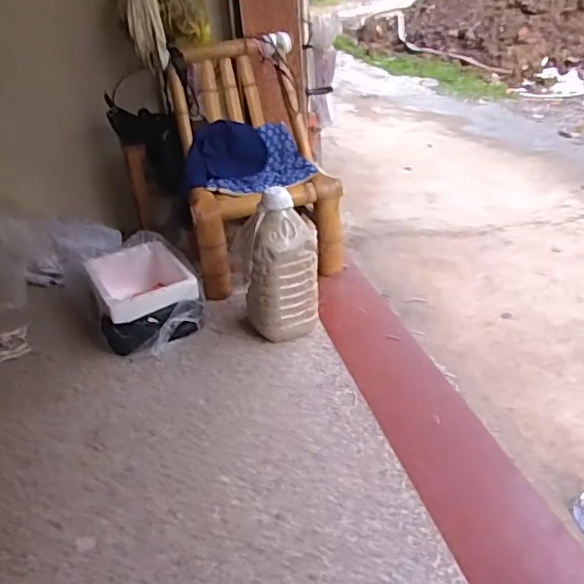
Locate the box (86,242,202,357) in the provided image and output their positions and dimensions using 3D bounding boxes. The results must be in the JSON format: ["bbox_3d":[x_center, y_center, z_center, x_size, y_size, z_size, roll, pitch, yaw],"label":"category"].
[{"bbox_3d":[-0.418,0.005,1.664,0.276,0.163,0.361,-16,32,-18],"label":"box"}]

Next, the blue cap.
[{"bbox_3d":[-0.200,-0.443,1.846,0.207,0.162,0.183,2,31,12],"label":"blue cap"}]

